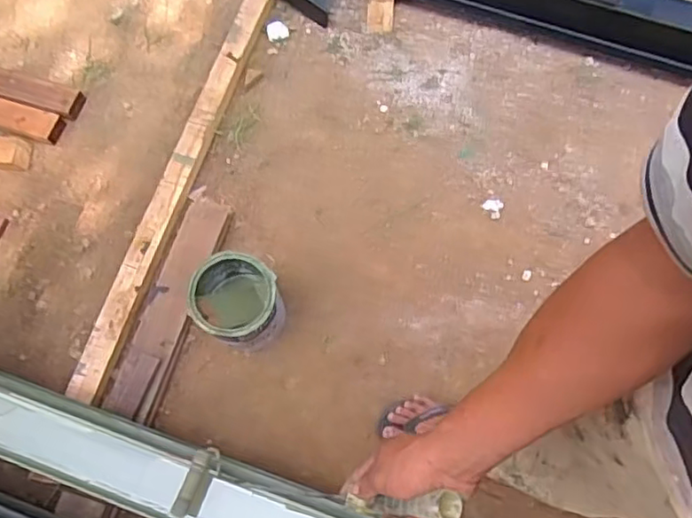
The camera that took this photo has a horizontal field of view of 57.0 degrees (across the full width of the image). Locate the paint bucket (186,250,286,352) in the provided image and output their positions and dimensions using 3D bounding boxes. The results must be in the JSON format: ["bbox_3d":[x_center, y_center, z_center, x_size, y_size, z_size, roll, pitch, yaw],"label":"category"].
[{"bbox_3d":[-0.212,0.089,1.248,0.162,0.169,0.167,-1,70,4],"label":"paint bucket"}]

